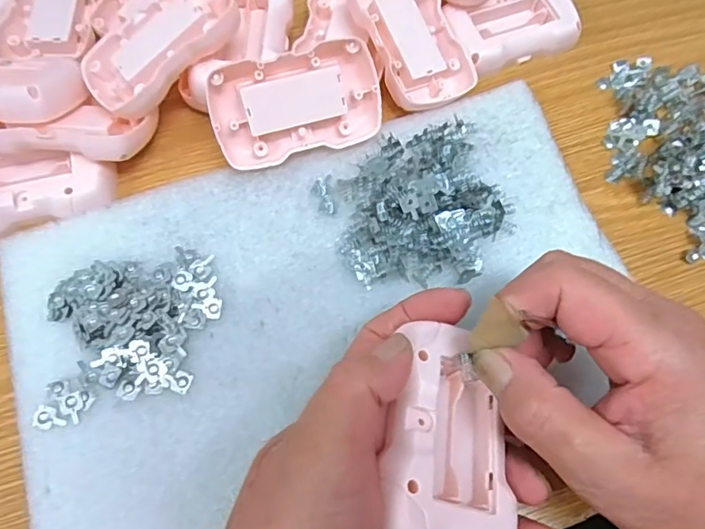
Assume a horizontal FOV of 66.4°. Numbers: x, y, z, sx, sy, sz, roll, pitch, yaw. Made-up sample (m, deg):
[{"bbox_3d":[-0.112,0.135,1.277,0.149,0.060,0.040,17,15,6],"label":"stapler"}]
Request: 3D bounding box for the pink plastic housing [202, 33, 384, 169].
[{"bbox_3d":[-0.030,-0.086,0.289,0.087,0.015,0.052,-16,115,-8],"label":"pink plastic housing"}]

